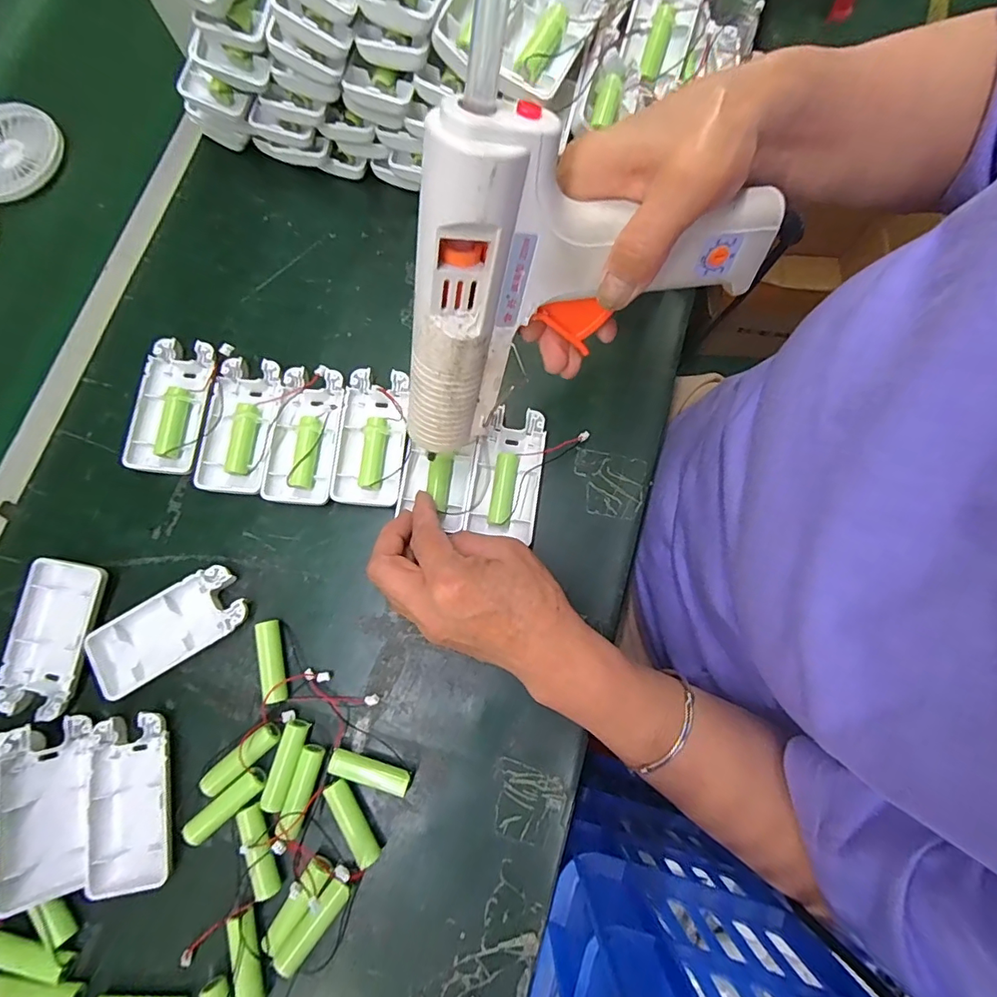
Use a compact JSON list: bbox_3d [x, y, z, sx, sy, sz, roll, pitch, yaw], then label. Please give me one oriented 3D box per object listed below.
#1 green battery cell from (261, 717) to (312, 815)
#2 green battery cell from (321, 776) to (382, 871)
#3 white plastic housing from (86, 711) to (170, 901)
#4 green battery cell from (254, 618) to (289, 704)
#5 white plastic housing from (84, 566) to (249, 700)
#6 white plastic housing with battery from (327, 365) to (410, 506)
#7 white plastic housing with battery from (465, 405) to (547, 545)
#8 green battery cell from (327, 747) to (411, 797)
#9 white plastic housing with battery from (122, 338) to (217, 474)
[{"bbox_3d":[-0.127,0.160,0.302,0.016,0.011,0.049,16,78,4],"label":"green battery cell"},{"bbox_3d":[-0.087,0.192,0.298,0.013,0.013,0.049,-31,79,-6],"label":"green battery cell"},{"bbox_3d":[-0.219,0.180,0.299,0.049,0.009,0.094,-6,77,-1],"label":"white plastic housing"},{"bbox_3d":[-0.141,0.101,0.314,0.014,0.015,0.049,-15,77,-3],"label":"green battery cell"},{"bbox_3d":[-0.207,0.083,0.318,0.095,0.014,0.044,-32,79,-7],"label":"white plastic housing"},{"bbox_3d":[-0.085,-0.041,0.343,0.044,0.016,0.092,4,77,1],"label":"white plastic housing with battery"},{"bbox_3d":[0.007,-0.019,0.337,0.044,0.018,0.083,8,77,2],"label":"white plastic housing with battery"},{"bbox_3d":[-0.077,0.165,0.304,0.049,0.013,0.013,18,78,4],"label":"green battery cell"},{"bbox_3d":[-0.222,-0.064,0.344,0.050,0.014,0.092,2,77,1],"label":"white plastic housing with battery"}]

